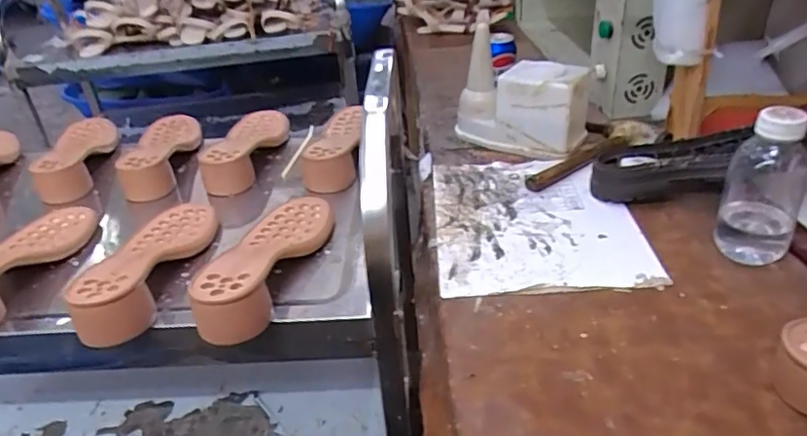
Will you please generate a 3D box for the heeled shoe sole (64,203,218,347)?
[{"bbox_3d":[-0.260,0.033,0.594,0.094,0.046,0.239,-7,31,-3],"label":"heeled shoe sole"}]

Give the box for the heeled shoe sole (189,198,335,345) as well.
[{"bbox_3d":[-0.139,0.030,0.586,0.089,0.048,0.240,2,32,13],"label":"heeled shoe sole"}]

